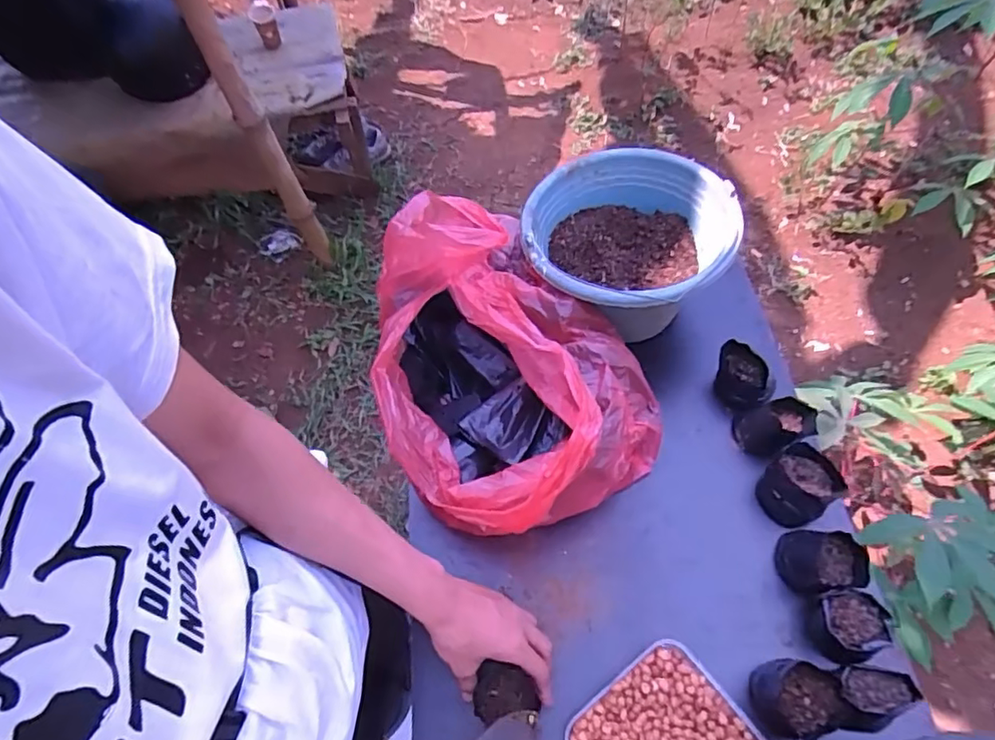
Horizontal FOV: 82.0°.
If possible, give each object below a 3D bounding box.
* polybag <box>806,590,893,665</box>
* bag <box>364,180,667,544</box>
[{"bbox_3d":[0.346,0.256,0.567,0.056,0.055,0.060,-1,62,1],"label":"polybag"},{"bbox_3d":[0.003,-0.017,0.649,0.274,0.204,0.357,-23,64,-10],"label":"bag"}]

